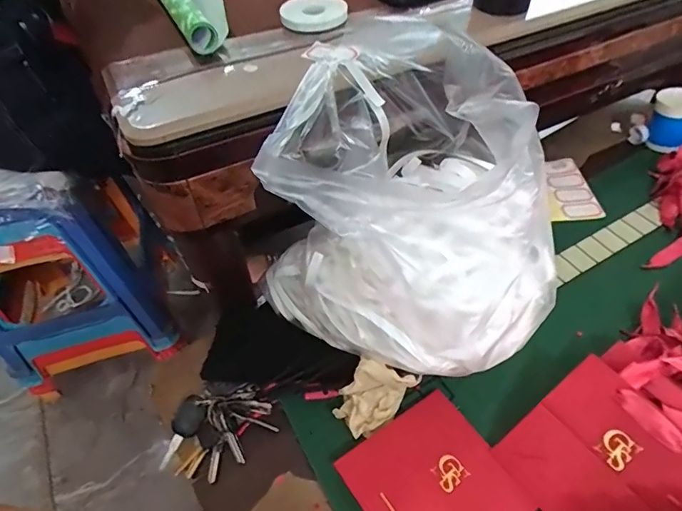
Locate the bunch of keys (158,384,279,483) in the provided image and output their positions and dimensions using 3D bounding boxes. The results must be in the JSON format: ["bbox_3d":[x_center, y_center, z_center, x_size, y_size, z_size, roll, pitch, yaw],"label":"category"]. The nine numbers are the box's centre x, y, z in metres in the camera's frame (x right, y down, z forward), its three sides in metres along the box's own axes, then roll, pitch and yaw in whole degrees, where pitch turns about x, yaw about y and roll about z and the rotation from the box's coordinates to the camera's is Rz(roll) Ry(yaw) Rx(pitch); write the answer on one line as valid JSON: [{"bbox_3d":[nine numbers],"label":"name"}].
[{"bbox_3d":[-0.133,0.186,0.475,0.118,0.032,0.082,-25,53,-18],"label":"bunch of keys"}]

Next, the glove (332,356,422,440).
[{"bbox_3d":[0.034,0.145,0.463,0.079,0.066,0.052,-33,56,-23],"label":"glove"}]

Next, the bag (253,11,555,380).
[{"bbox_3d":[0.067,-0.052,0.426,0.289,0.252,0.231,26,56,22],"label":"bag"}]

